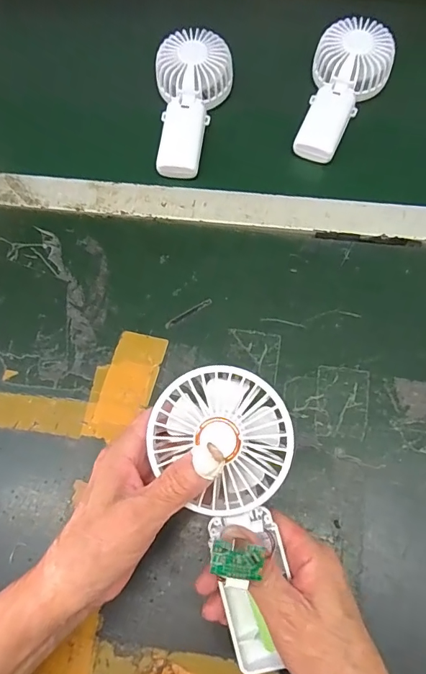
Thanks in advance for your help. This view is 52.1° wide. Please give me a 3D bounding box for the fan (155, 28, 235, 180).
[{"bbox_3d":[-0.022,-0.257,0.478,0.083,0.043,0.165,1,69,2],"label":"fan"}]

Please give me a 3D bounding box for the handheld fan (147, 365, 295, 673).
[{"bbox_3d":[0.010,0.113,0.265,0.083,0.032,0.185,-7,92,-1],"label":"handheld fan"}]

